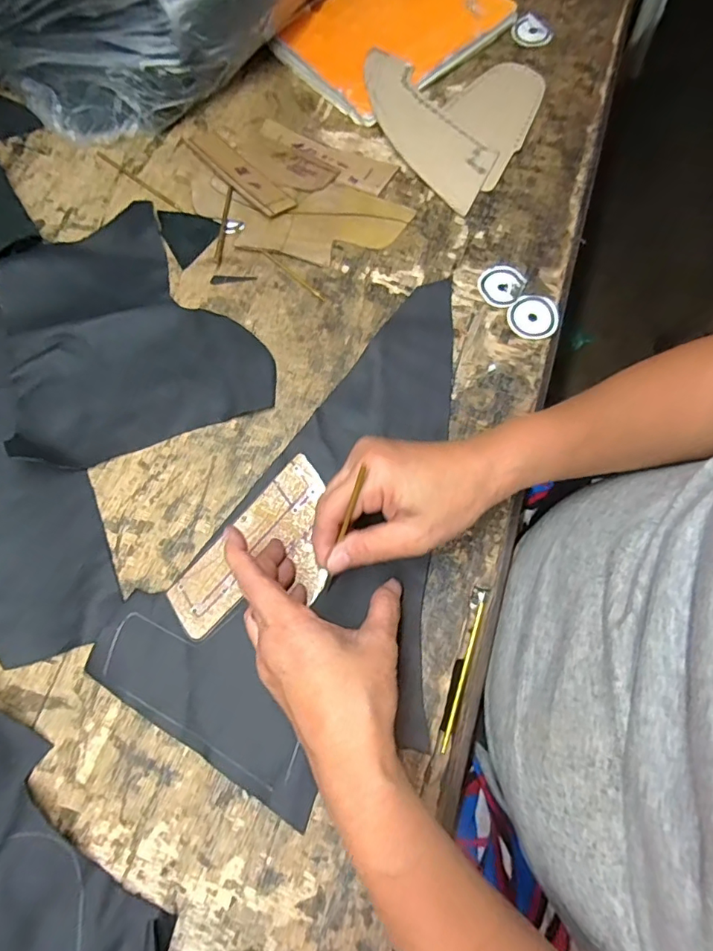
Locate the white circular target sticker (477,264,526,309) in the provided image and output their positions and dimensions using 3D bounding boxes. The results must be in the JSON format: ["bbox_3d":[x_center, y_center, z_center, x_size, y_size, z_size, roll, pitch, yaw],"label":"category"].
[{"bbox_3d":[0.116,-0.153,0.403,0.034,0.004,0.037,0,73,0],"label":"white circular target sticker"}]

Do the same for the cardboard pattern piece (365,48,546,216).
[{"bbox_3d":[0.091,-0.309,0.447,0.156,0.008,0.162,0,74,-5],"label":"cardboard pattern piece"}]

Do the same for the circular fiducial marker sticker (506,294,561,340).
[{"bbox_3d":[0.140,-0.125,0.395,0.042,0.004,0.036,-14,74,-5],"label":"circular fiducial marker sticker"}]

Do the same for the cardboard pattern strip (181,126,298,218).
[{"bbox_3d":[-0.104,-0.263,0.433,0.121,0.004,0.027,44,77,12],"label":"cardboard pattern strip"}]

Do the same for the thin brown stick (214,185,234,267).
[{"bbox_3d":[-0.112,-0.211,0.422,0.005,0.004,0.080,5,73,1],"label":"thin brown stick"}]

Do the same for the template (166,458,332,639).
[{"bbox_3d":[-0.057,0.056,0.337,0.076,0.005,0.131,39,76,10],"label":"template"}]

